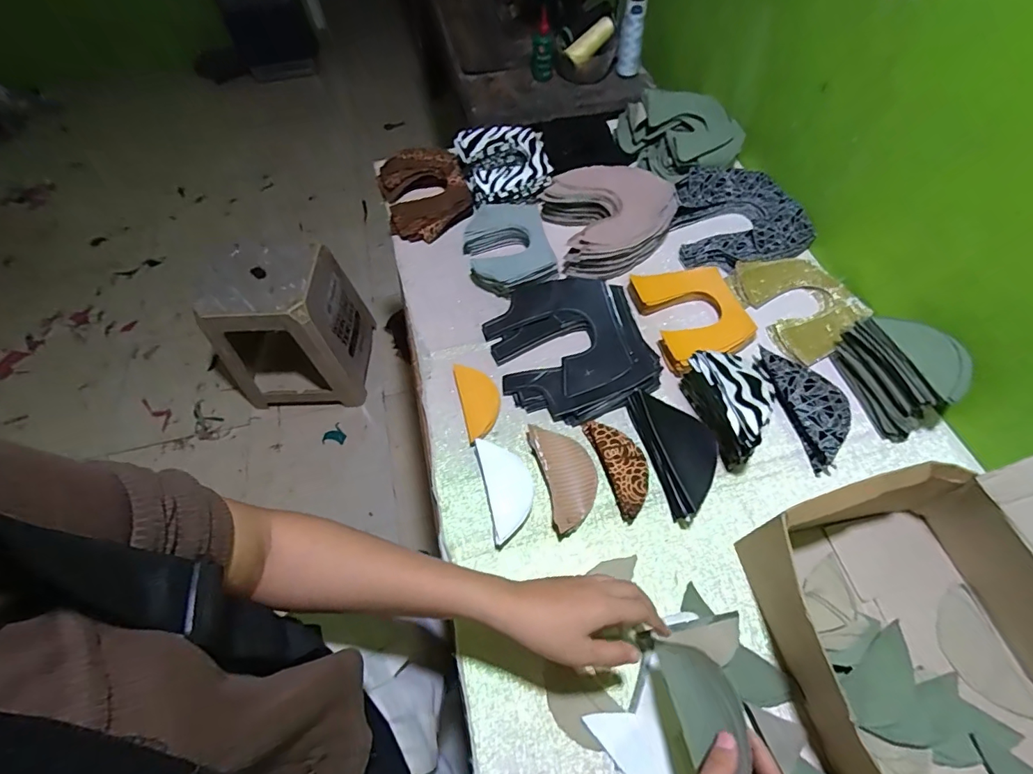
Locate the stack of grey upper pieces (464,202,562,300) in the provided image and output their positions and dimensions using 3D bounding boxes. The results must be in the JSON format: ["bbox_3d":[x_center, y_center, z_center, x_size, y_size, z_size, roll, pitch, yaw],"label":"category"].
[{"bbox_3d":[-0.012,-0.204,0.706,0.123,0.038,0.159,-14,59,-4],"label":"stack of grey upper pieces"}]

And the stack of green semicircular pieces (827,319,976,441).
[{"bbox_3d":[0.450,-0.023,0.551,0.083,0.072,0.133,-18,60,-6],"label":"stack of green semicircular pieces"}]

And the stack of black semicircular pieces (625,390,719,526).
[{"bbox_3d":[0.184,0.071,0.532,0.071,0.041,0.143,-14,59,-4],"label":"stack of black semicircular pieces"}]

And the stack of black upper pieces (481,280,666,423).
[{"bbox_3d":[0.068,-0.057,0.617,0.189,0.033,0.206,-16,60,-5],"label":"stack of black upper pieces"}]

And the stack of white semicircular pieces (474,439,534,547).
[{"bbox_3d":[-0.009,0.112,0.526,0.052,0.021,0.112,-14,59,-4],"label":"stack of white semicircular pieces"}]

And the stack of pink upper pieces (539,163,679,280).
[{"bbox_3d":[0.143,-0.260,0.718,0.184,0.053,0.179,-16,59,-5],"label":"stack of pink upper pieces"}]

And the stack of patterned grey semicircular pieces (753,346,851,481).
[{"bbox_3d":[0.354,0.019,0.564,0.075,0.022,0.152,-17,60,-6],"label":"stack of patterned grey semicircular pieces"}]

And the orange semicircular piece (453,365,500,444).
[{"bbox_3d":[-0.046,0.017,0.590,0.048,0.010,0.106,-14,59,-4],"label":"orange semicircular piece"}]

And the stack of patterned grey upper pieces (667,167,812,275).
[{"bbox_3d":[0.337,-0.259,0.717,0.191,0.042,0.185,-1,59,4],"label":"stack of patterned grey upper pieces"}]

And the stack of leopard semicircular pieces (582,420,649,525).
[{"bbox_3d":[0.121,0.088,0.543,0.048,0.023,0.119,-18,60,-6],"label":"stack of leopard semicircular pieces"}]

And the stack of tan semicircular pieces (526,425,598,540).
[{"bbox_3d":[0.057,0.100,0.534,0.060,0.027,0.116,-15,59,-4],"label":"stack of tan semicircular pieces"}]

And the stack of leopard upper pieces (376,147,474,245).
[{"bbox_3d":[-0.152,-0.318,0.779,0.134,0.053,0.172,-16,61,-7],"label":"stack of leopard upper pieces"}]

